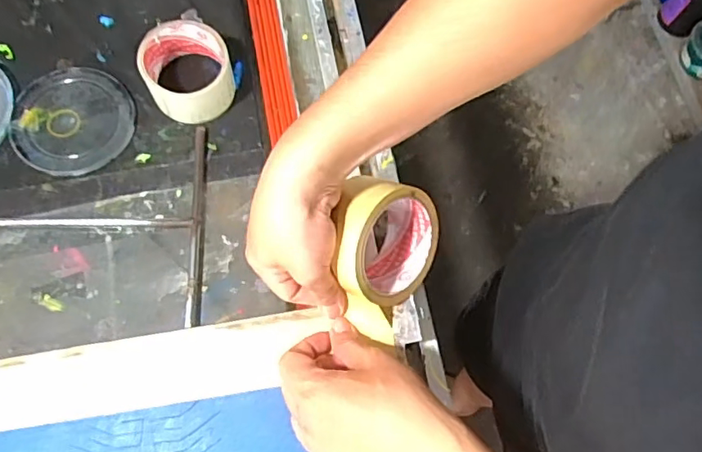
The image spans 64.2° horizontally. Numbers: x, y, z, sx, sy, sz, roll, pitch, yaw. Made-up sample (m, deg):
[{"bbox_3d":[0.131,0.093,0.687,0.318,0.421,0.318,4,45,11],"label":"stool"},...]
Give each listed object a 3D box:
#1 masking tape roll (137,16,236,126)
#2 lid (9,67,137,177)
[{"bbox_3d":[-0.161,-0.154,0.554,0.084,0.048,0.085,1,71,-2],"label":"masking tape roll"},{"bbox_3d":[-0.276,-0.106,0.554,0.112,0.011,0.112,0,69,1],"label":"lid"}]

